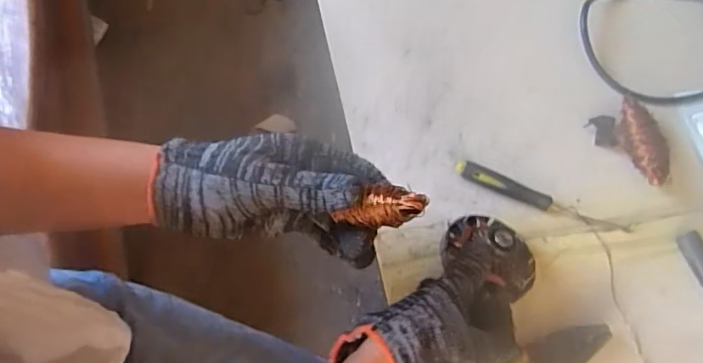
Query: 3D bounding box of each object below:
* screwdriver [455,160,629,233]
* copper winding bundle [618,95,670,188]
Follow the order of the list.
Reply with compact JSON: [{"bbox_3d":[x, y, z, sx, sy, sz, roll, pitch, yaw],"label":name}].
[{"bbox_3d":[0.166,0.016,0.475,0.155,0.011,0.017,23,77,4],"label":"screwdriver"},{"bbox_3d":[0.256,-0.037,0.482,0.024,0.028,0.083,-12,77,-5],"label":"copper winding bundle"}]

